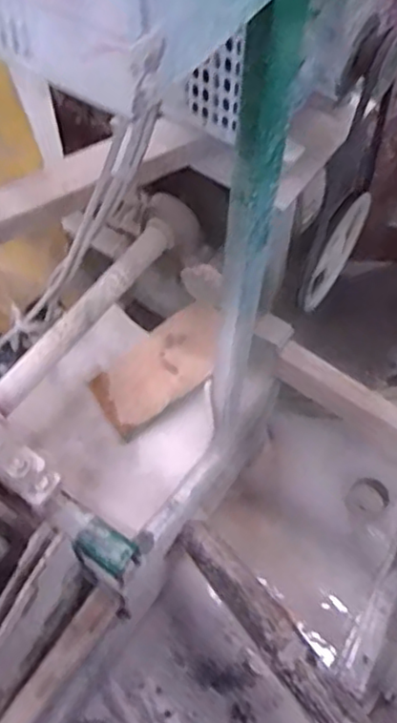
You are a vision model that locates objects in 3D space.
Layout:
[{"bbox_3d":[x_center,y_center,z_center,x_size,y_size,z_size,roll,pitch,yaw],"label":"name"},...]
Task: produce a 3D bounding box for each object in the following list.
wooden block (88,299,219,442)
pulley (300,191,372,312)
[{"bbox_3d":[-0.058,0.008,1.070,0.236,0.017,0.123,-39,66,4],"label":"wooden block"},{"bbox_3d":[0.220,-0.182,1.081,0.034,0.182,0.196,31,63,16],"label":"pulley"}]

